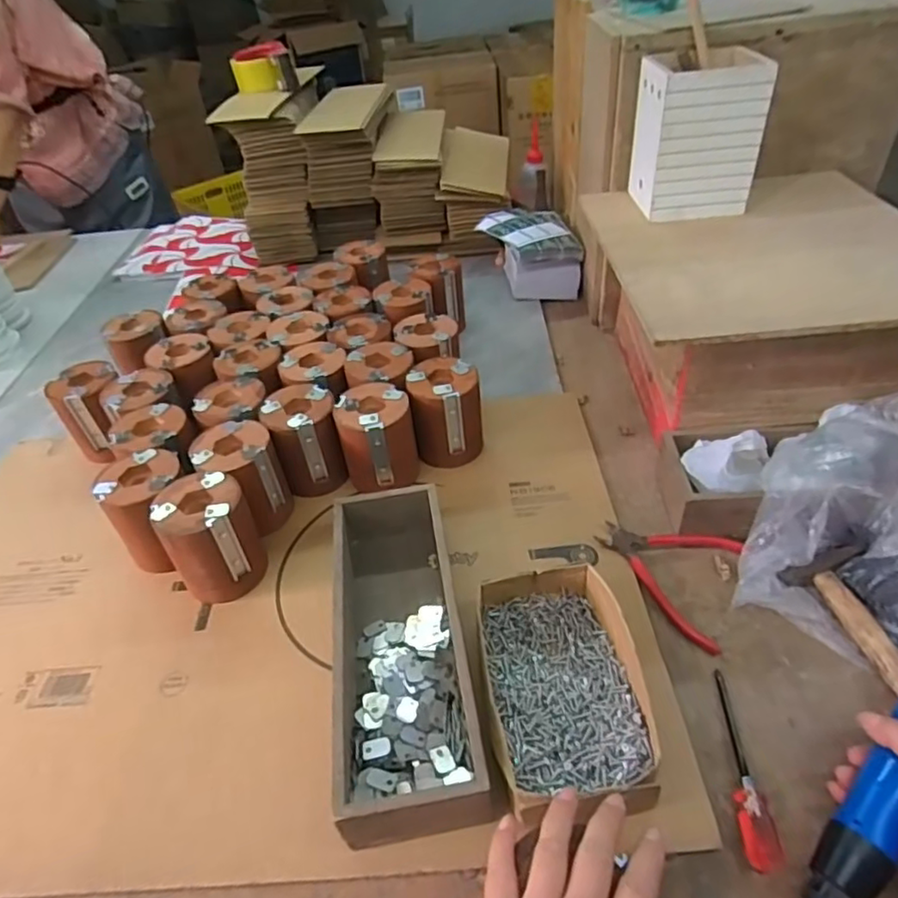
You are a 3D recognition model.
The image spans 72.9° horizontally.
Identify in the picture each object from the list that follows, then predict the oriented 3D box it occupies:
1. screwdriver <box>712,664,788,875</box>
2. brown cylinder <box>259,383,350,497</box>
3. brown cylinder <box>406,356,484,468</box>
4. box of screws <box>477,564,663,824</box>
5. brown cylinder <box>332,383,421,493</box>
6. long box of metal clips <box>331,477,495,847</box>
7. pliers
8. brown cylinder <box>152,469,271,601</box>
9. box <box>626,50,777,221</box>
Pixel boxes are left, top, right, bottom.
[{"bbox_3d":[0.209,0.225,0.440,0.026,0.020,0.138,-3,42,5],"label":"screwdriver"},{"bbox_3d":[-0.157,-0.010,0.674,0.074,0.096,0.078,-16,42,-9],"label":"brown cylinder"},{"bbox_3d":[-0.002,-0.040,0.689,0.077,0.102,0.080,-8,42,-1],"label":"brown cylinder"},{"bbox_3d":[0.086,0.177,0.462,0.113,0.048,0.182,-9,42,-2],"label":"box of screws"},{"bbox_3d":[-0.076,-0.009,0.663,0.078,0.096,0.076,-13,42,-6],"label":"brown cylinder"},{"bbox_3d":[-0.040,0.148,0.509,0.098,0.067,0.307,-9,42,-1],"label":"long box of metal clips"},{"bbox_3d":[0.198,0.116,0.569,0.123,0.019,0.114,16,47,24],"label":"pliers"},{"bbox_3d":[-0.221,0.084,0.575,0.077,0.102,0.077,-21,43,-15],"label":"brown cylinder"},{"bbox_3d":[0.273,-0.345,0.677,0.116,0.142,0.108,0,42,7],"label":"box"}]

